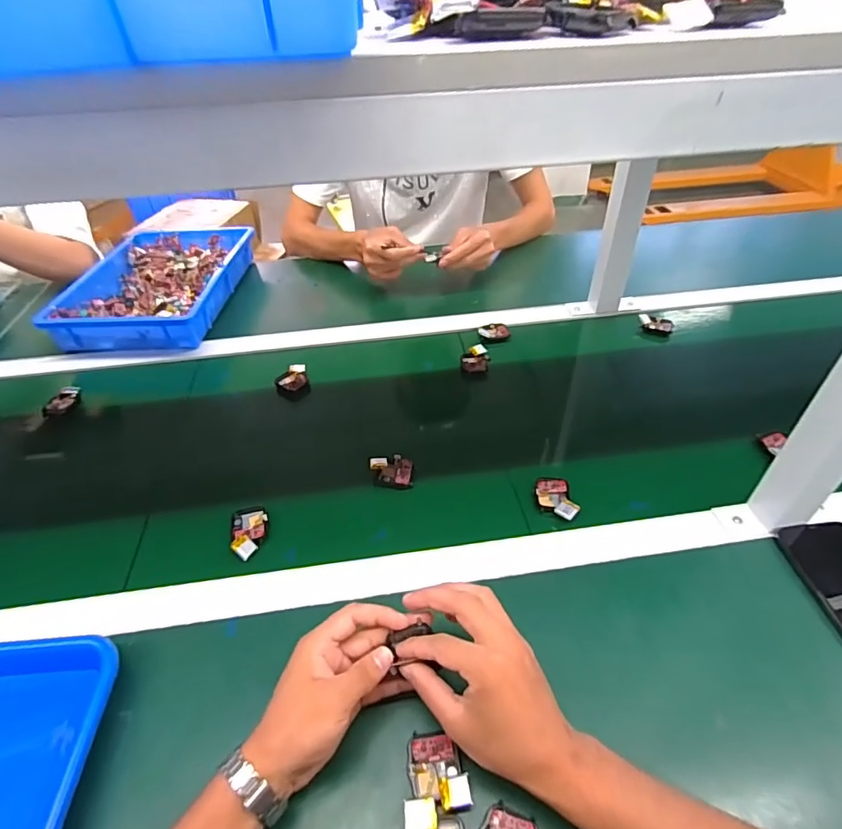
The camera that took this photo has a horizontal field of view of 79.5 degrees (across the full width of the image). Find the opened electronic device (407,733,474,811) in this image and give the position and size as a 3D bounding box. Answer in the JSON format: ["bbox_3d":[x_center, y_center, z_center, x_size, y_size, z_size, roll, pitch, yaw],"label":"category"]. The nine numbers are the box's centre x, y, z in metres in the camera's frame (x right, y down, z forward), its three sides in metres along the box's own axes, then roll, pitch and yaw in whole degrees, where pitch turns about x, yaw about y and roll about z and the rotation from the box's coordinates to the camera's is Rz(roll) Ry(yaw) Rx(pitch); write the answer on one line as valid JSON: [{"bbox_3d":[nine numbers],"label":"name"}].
[{"bbox_3d":[0.013,0.265,0.377,0.041,0.017,0.050,-7,44,-4],"label":"opened electronic device"}]

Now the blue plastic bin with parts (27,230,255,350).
[{"bbox_3d":[-0.468,-0.239,0.910,0.253,0.057,0.370,0,43,3],"label":"blue plastic bin with parts"}]

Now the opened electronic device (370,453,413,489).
[{"bbox_3d":[-0.034,0.067,0.594,0.049,0.020,0.036,-3,43,0],"label":"opened electronic device"}]

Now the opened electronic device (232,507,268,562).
[{"bbox_3d":[-0.183,0.124,0.536,0.036,0.014,0.062,-9,44,-7],"label":"opened electronic device"}]

